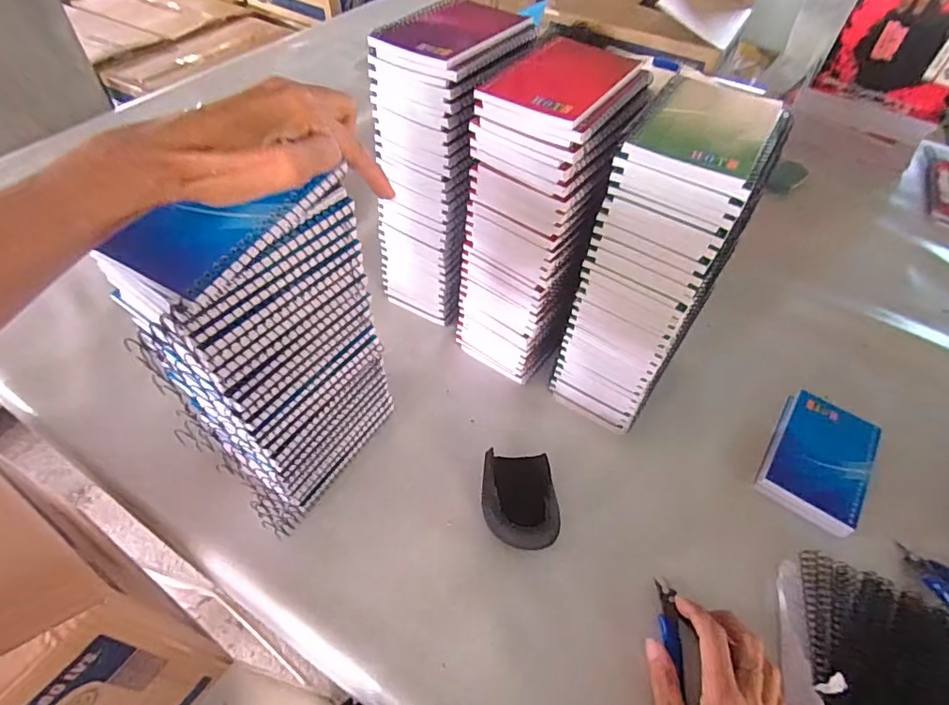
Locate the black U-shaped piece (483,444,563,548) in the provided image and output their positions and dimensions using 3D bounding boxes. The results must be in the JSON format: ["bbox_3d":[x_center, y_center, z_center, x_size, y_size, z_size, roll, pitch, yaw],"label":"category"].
[{"bbox_3d":[0.041,0.135,0.471,0.064,0.028,0.081,0,51,-5],"label":"black U-shaped piece"}]

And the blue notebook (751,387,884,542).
[{"bbox_3d":[0.338,0.103,0.515,0.085,0.023,0.141,32,55,19],"label":"blue notebook"}]

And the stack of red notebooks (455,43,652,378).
[{"bbox_3d":[0.059,-0.111,0.495,0.116,0.296,0.123,22,53,12],"label":"stack of red notebooks"}]

